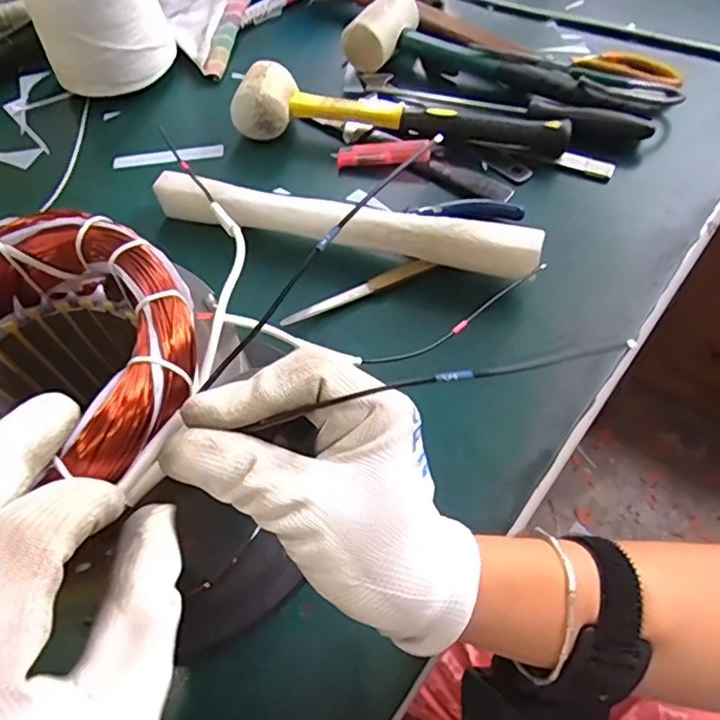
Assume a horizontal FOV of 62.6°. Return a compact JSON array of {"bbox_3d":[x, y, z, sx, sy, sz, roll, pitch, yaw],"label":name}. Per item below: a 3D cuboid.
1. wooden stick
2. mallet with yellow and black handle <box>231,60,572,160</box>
[{"bbox_3d":[-0.019,-0.101,0.442,0.297,0.045,0.028,13,60,11],"label":"wooden stick"},{"bbox_3d":[0.034,-0.216,0.509,0.284,0.044,0.059,6,59,8],"label":"mallet with yellow and black handle"}]

